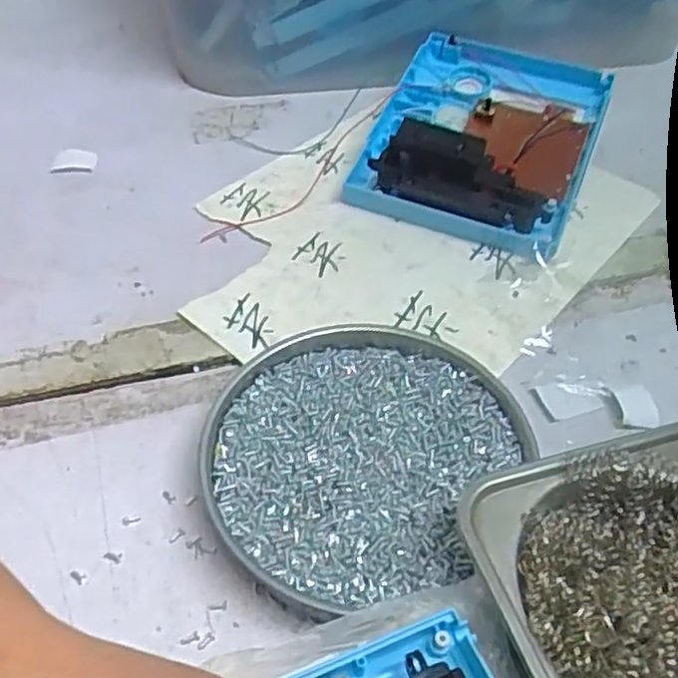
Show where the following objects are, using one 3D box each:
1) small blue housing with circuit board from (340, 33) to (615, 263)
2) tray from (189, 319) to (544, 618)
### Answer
[{"bbox_3d":[0.096,-0.137,0.458,0.135,0.047,0.180,18,49,15],"label":"small blue housing with circuit board"},{"bbox_3d":[0.008,0.048,0.303,0.122,0.020,0.131,1,47,-1],"label":"tray"}]

